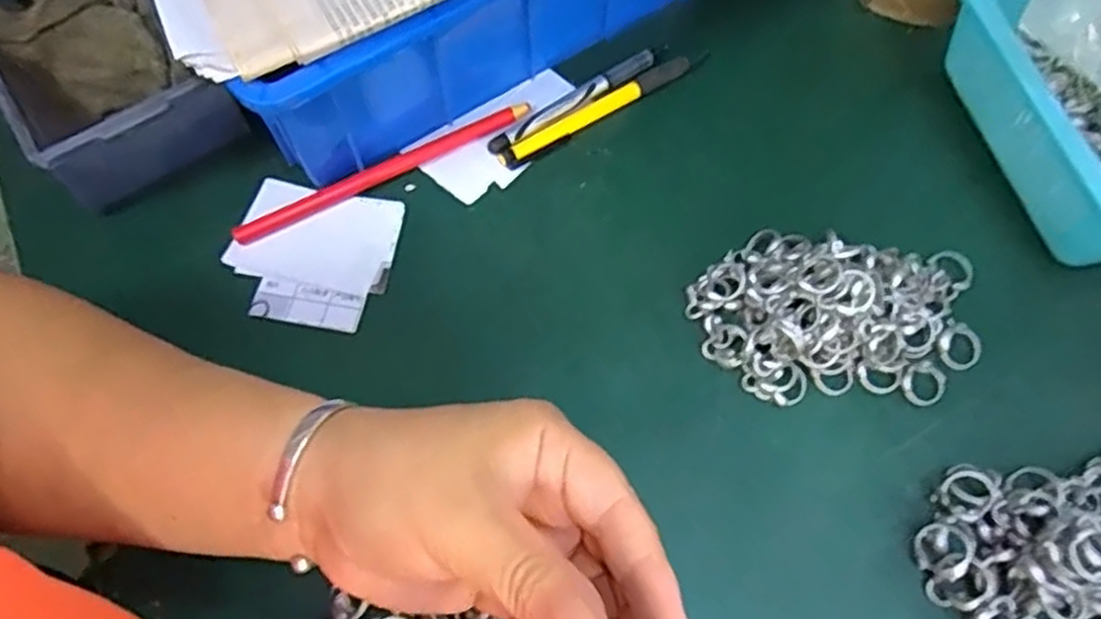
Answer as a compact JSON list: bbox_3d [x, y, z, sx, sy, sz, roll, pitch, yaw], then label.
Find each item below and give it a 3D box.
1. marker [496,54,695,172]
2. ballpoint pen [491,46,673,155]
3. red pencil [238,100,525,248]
[{"bbox_3d":[0.027,-0.110,0.402,0.124,0.010,0.012,-31,69,-15],"label":"marker"},{"bbox_3d":[0.015,-0.117,0.405,0.115,0.012,0.012,-32,69,-15],"label":"ballpoint pen"},{"bbox_3d":[-0.088,-0.074,0.387,0.166,0.011,0.010,-26,68,-13],"label":"red pencil"}]

